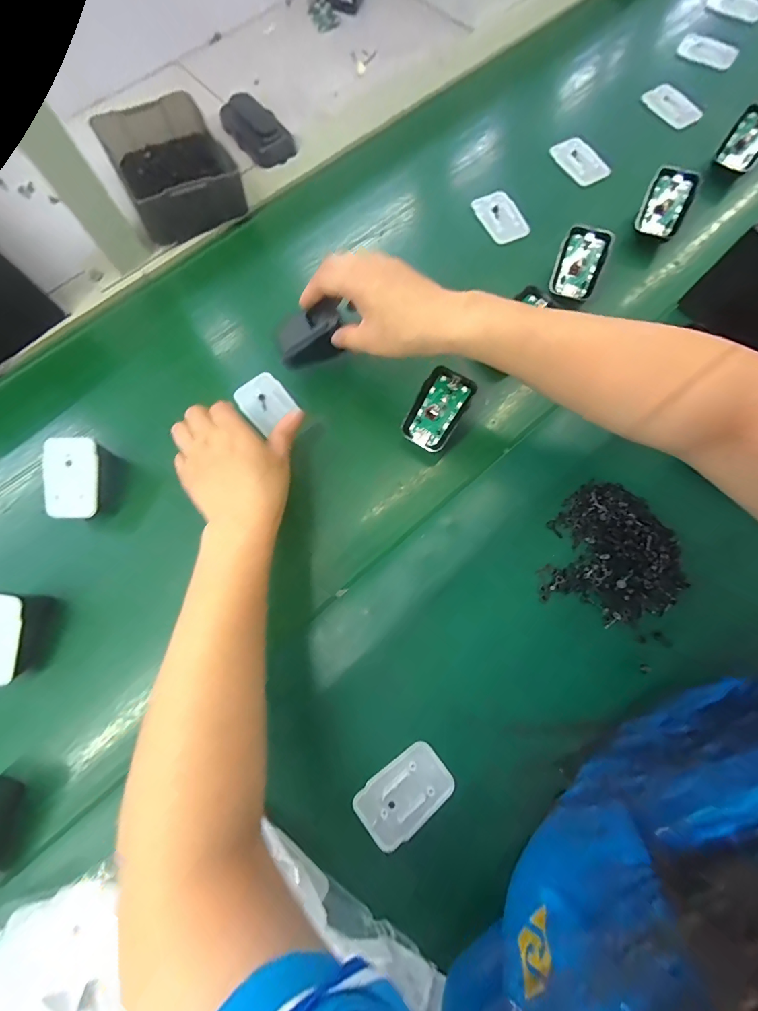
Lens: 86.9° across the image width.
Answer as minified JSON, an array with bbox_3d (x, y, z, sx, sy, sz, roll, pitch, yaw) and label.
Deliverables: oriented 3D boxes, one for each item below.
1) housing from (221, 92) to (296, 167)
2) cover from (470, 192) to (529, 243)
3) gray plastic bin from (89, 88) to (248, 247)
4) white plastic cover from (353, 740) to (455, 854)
[{"bbox_3d":[-0.145,-0.451,0.474,0.049,0.026,0.098,-37,77,-8],"label":"housing"},{"bbox_3d":[0.139,-0.326,0.451,0.042,0.008,0.066,-30,80,-2],"label":"cover"},{"bbox_3d":[-0.229,-0.375,0.444,0.117,0.051,0.154,-28,76,-6],"label":"gray plastic bin"},{"bbox_3d":[0.019,0.213,0.295,0.069,0.008,0.044,-40,77,-9],"label":"white plastic cover"}]

